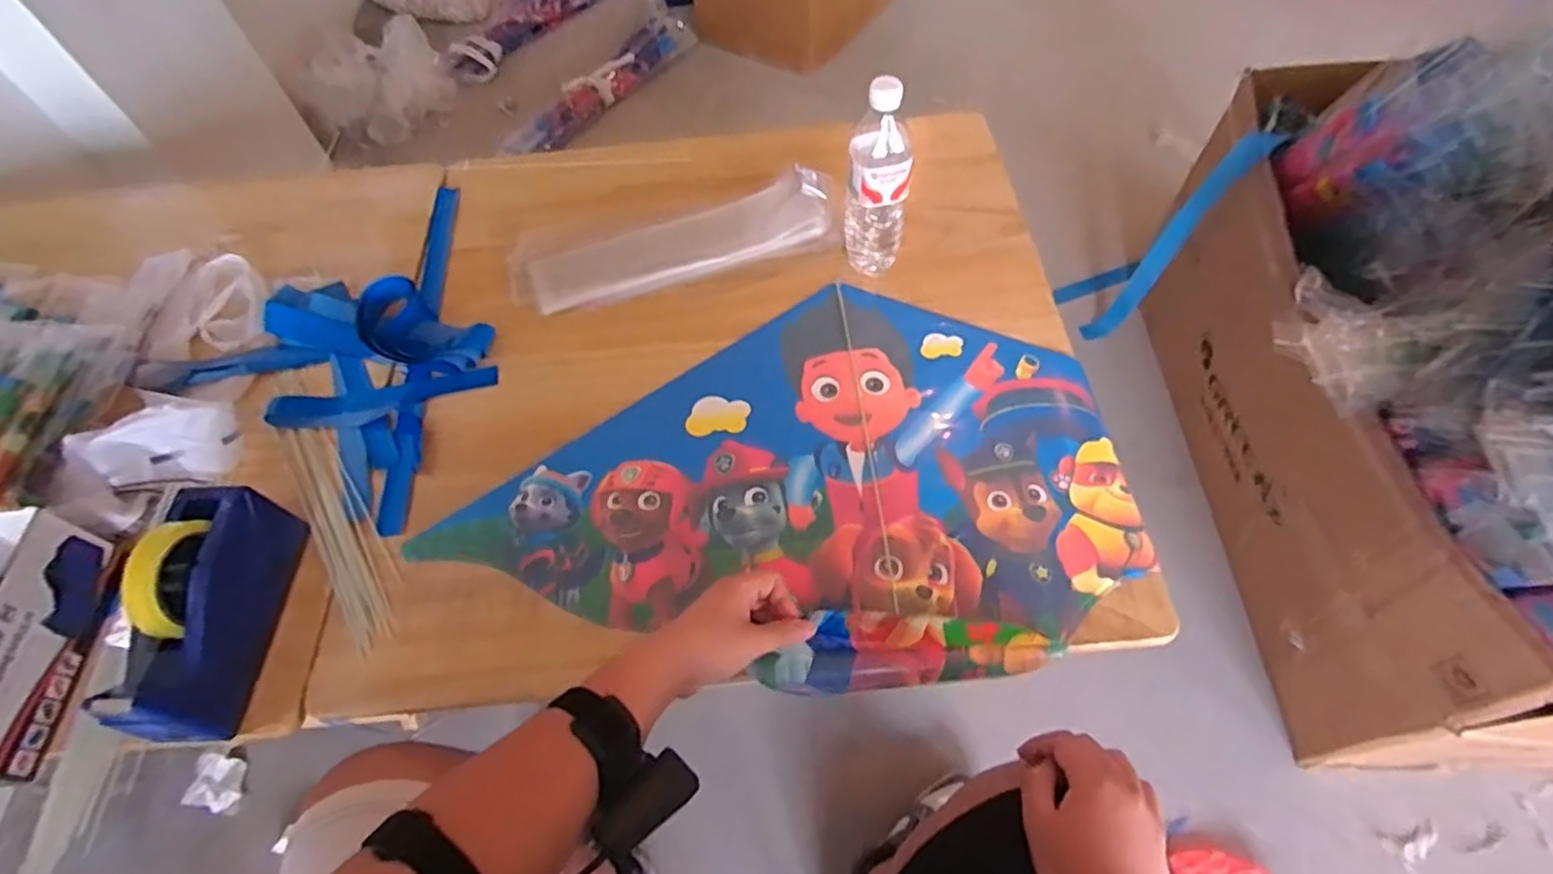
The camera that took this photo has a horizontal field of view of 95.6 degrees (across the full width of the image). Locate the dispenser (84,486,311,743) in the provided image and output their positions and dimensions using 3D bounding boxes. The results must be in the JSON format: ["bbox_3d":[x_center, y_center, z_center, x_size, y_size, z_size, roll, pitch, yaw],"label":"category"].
[{"bbox_3d":[-0.499,0.151,0.617,0.063,0.128,0.205,-5,60,-1],"label":"dispenser"}]

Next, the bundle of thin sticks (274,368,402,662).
[{"bbox_3d":[-0.472,0.057,0.744,0.054,0.013,0.373,-31,63,-15],"label":"bundle of thin sticks"}]

